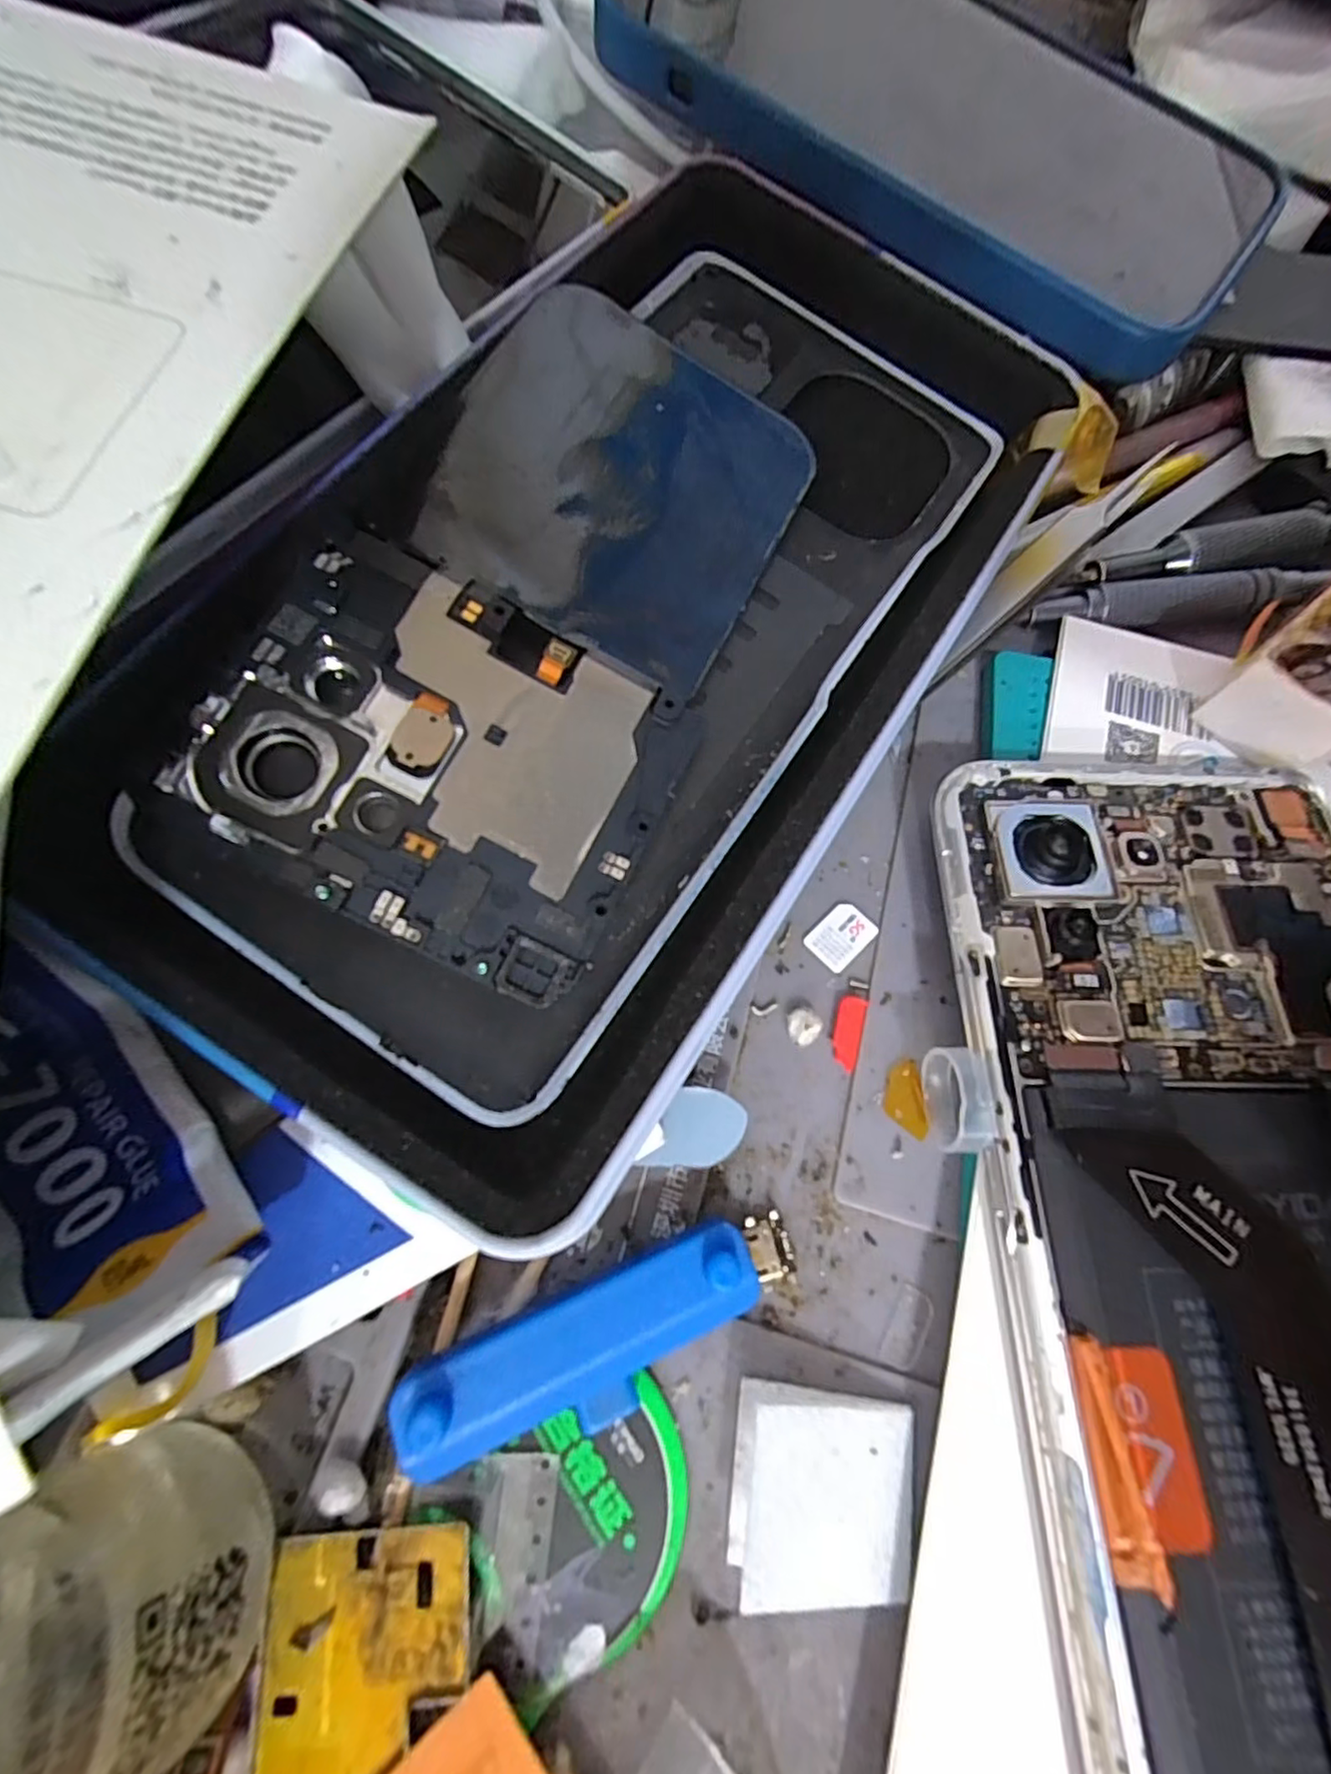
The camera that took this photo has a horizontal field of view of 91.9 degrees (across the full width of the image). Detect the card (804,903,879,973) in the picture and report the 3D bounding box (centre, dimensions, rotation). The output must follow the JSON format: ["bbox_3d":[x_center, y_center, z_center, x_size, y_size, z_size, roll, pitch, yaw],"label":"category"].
[{"bbox_3d":[0.033,0.009,0.122,0.012,0.004,0.009,-42,75,-14],"label":"card"}]

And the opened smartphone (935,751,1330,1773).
[{"bbox_3d":[0.079,0.052,0.091,0.070,0.008,0.161,7,67,1],"label":"opened smartphone"}]

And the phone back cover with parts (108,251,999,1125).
[{"bbox_3d":[-0.009,-0.051,0.110,0.081,0.008,0.158,35,74,-4],"label":"phone back cover with parts"}]

